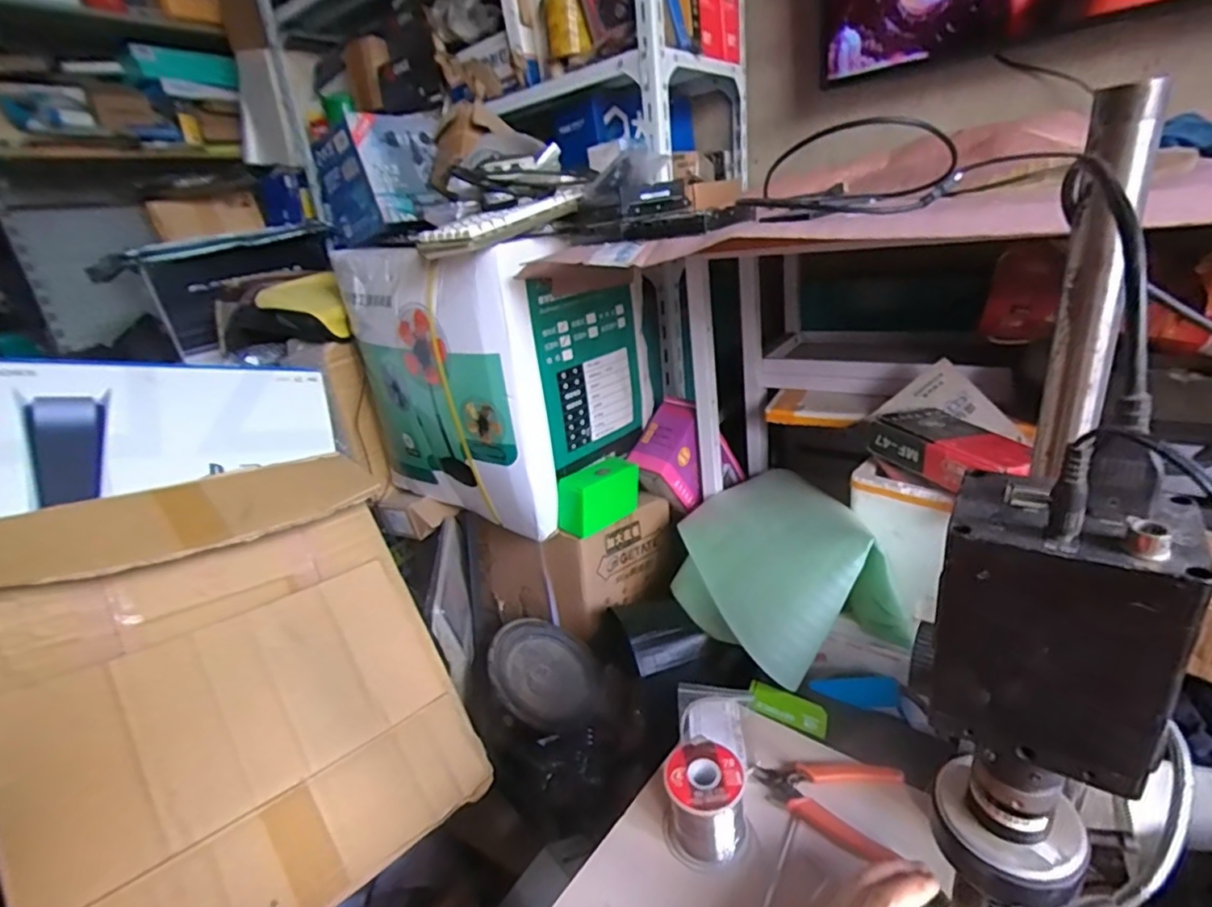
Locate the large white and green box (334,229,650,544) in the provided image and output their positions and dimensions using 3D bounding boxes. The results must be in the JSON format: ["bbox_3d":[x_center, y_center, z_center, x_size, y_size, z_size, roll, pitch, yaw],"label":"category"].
[{"bbox_3d":[-0.202,-0.158,1.119,0.457,0.467,0.366,11,28,38],"label":"large white and green box"}]

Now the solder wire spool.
[{"bbox_3d":[0.081,0.288,0.471,0.067,0.071,0.059,-5,22,6],"label":"solder wire spool"}]

